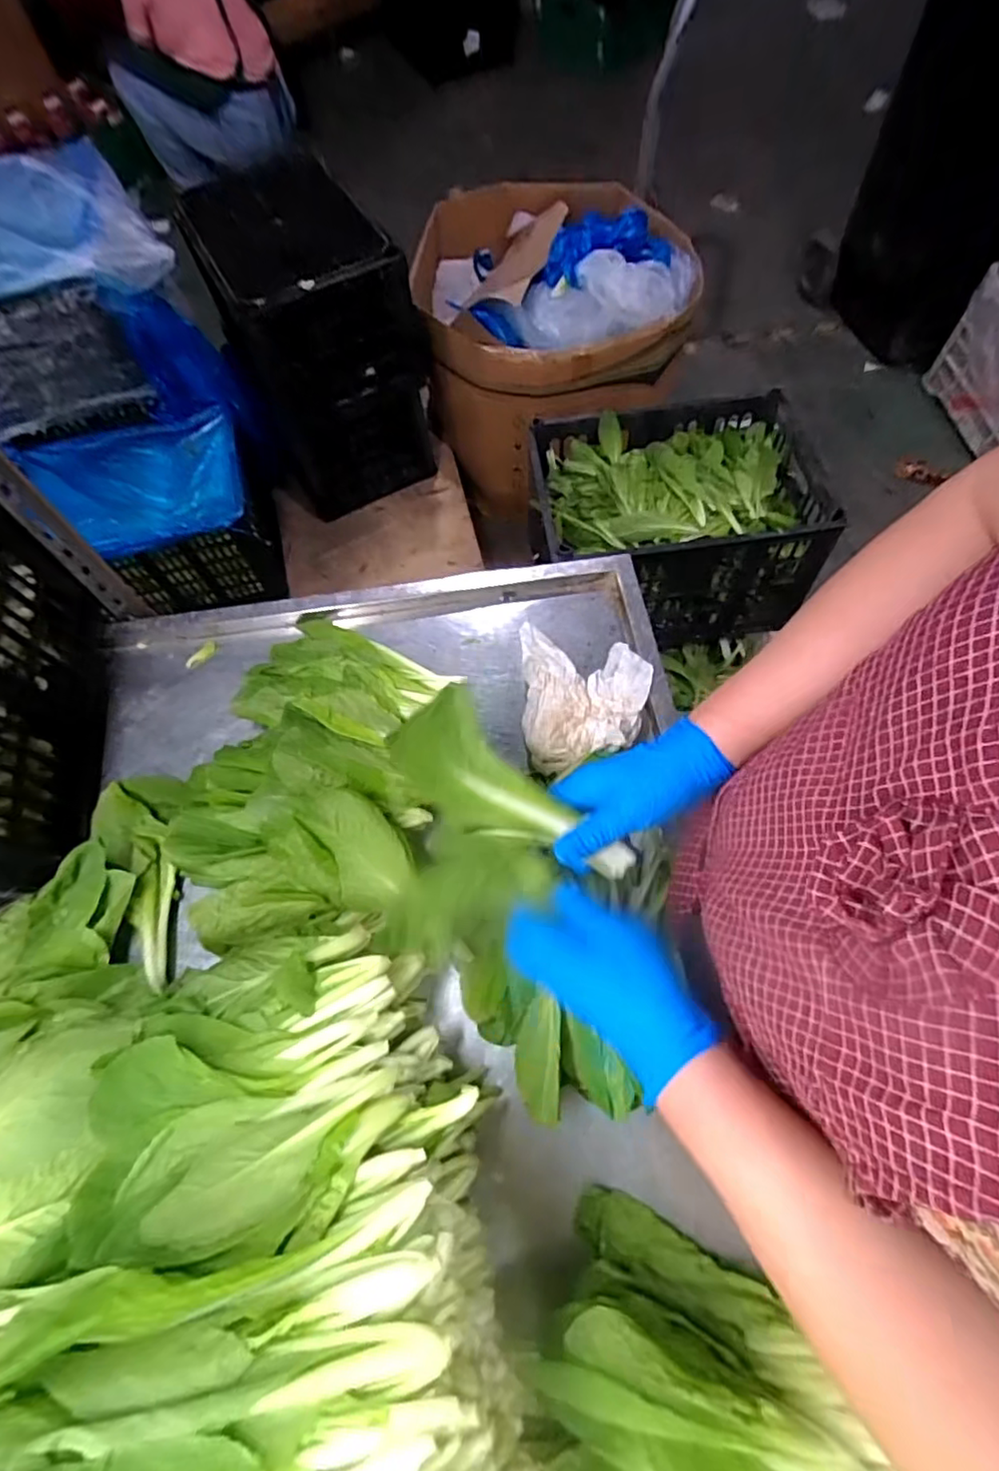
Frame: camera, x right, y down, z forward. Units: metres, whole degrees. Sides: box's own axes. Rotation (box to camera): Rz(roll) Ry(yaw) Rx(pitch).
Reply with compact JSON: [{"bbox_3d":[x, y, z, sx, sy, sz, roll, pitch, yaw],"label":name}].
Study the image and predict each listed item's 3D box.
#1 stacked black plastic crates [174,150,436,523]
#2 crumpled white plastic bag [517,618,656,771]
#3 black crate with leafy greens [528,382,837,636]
[{"bbox_3d":[-0.346,-0.767,1.285,0.356,0.571,0.281,-22,68,-7],"label":"stacked black plastic crates"},{"bbox_3d":[0.083,-0.039,0.587,0.120,0.026,0.142,-1,67,2],"label":"crumpled white plastic bag"},{"bbox_3d":[0.303,-0.382,1.125,0.462,0.253,0.314,-6,67,0],"label":"black crate with leafy greens"}]

